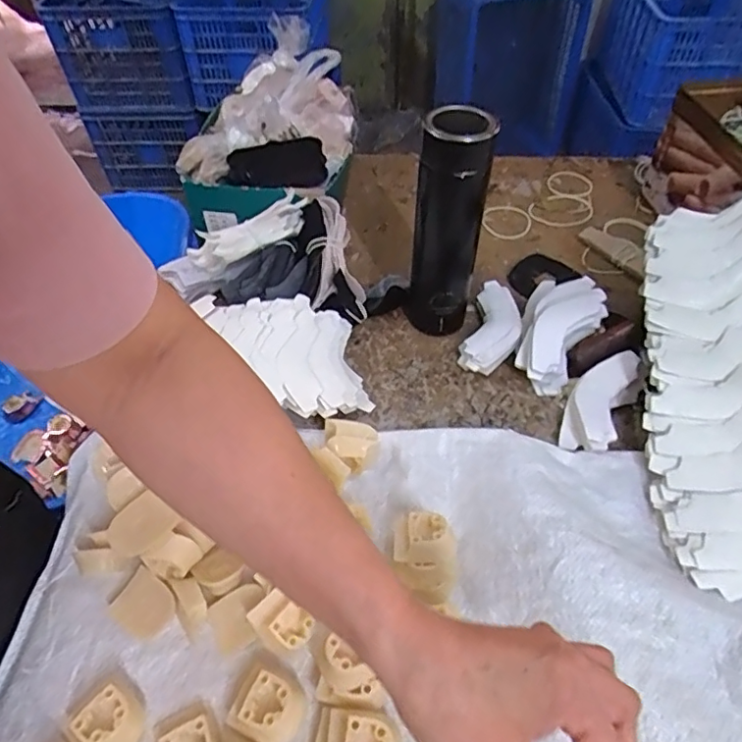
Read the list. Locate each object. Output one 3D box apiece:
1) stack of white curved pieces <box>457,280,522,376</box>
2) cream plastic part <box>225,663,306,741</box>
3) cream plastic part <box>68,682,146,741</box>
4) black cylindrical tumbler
[{"bbox_3d":[0.132,-0.044,0.599,0.053,0.035,0.123,14,50,14],"label":"stack of white curved pieces"},{"bbox_3d":[-0.067,0.220,0.361,0.047,0.029,0.036,25,53,17],"label":"cream plastic part"},{"bbox_3d":[-0.167,0.228,0.356,0.036,0.033,0.038,20,52,18],"label":"cream plastic part"},{"bbox_3d":[0.076,-0.134,0.550,0.063,0.229,0.058,-1,48,1],"label":"black cylindrical tumbler"}]

